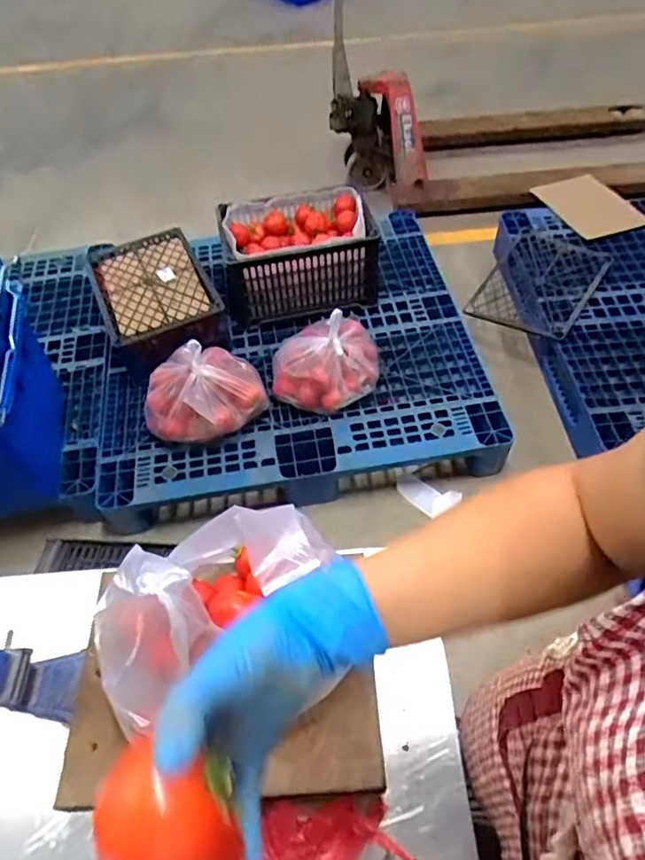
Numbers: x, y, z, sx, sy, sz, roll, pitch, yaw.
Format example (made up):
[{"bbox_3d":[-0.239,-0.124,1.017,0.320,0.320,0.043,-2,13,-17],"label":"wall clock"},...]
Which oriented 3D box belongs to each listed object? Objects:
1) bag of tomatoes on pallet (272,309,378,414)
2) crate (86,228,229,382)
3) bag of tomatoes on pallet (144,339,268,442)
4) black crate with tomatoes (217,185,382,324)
[{"bbox_3d":[0.010,-0.208,1.560,0.288,0.195,0.267,3,54,7],"label":"bag of tomatoes on pallet"},{"bbox_3d":[-0.513,-0.400,1.752,0.328,0.182,0.480,-23,56,-12],"label":"crate"},{"bbox_3d":[-0.318,-0.127,1.477,0.310,0.196,0.236,1,54,5],"label":"bag of tomatoes on pallet"},{"bbox_3d":[-0.069,-0.538,1.753,0.457,0.273,0.276,-9,54,-2],"label":"black crate with tomatoes"}]

